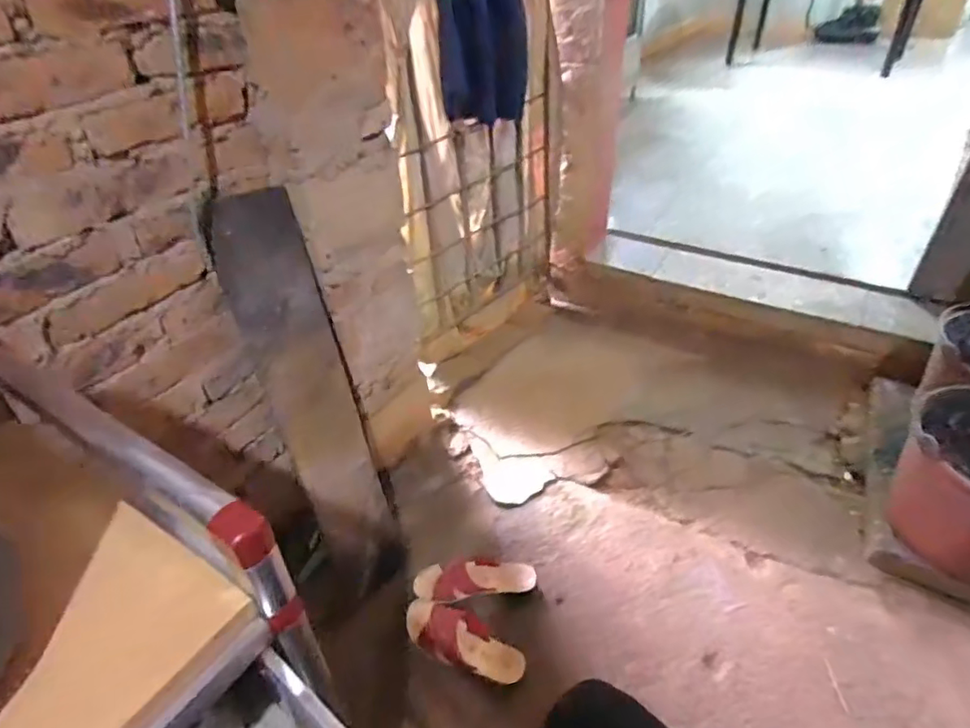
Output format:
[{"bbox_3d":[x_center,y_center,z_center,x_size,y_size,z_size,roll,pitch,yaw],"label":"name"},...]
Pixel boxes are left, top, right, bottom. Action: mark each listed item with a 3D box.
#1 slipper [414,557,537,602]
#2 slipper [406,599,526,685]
[{"bbox_3d":[-0.019,0.432,1.124,0.232,0.051,0.083,-8,38,-7],"label":"slipper"},{"bbox_3d":[-0.040,0.508,1.026,0.229,0.036,0.095,14,41,21],"label":"slipper"}]

